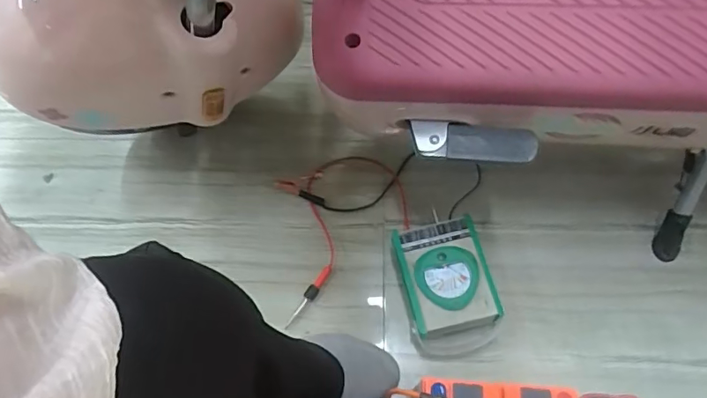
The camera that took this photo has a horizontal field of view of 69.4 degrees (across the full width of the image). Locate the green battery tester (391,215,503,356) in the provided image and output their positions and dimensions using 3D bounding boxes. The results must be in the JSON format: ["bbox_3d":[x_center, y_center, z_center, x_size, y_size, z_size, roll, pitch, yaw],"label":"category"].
[{"bbox_3d":[0.130,0.125,0.720,0.120,0.071,0.169,-11,64,-2],"label":"green battery tester"}]

